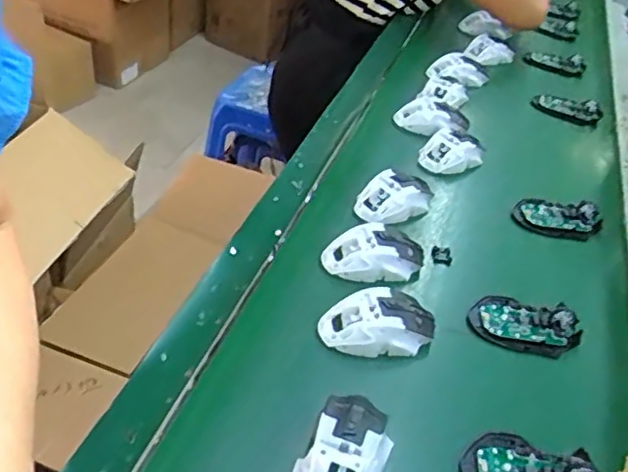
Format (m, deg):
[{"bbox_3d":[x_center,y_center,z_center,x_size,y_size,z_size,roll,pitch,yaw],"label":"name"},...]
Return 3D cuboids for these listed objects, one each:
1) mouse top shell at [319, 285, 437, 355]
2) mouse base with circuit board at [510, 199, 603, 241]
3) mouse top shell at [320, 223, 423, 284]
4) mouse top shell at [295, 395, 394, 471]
[{"bbox_3d":[0.066,0.085,0.635,0.112,0.036,0.062,-8,42,-18],"label":"mouse top shell"},{"bbox_3d":[0.314,-0.025,0.825,0.110,0.029,0.054,14,39,8],"label":"mouse base with circuit board"},{"bbox_3d":[0.070,0.022,0.717,0.111,0.042,0.063,-9,42,-19],"label":"mouse top shell"},{"bbox_3d":[0.028,0.173,0.524,0.063,0.032,0.111,21,41,16],"label":"mouse top shell"}]

